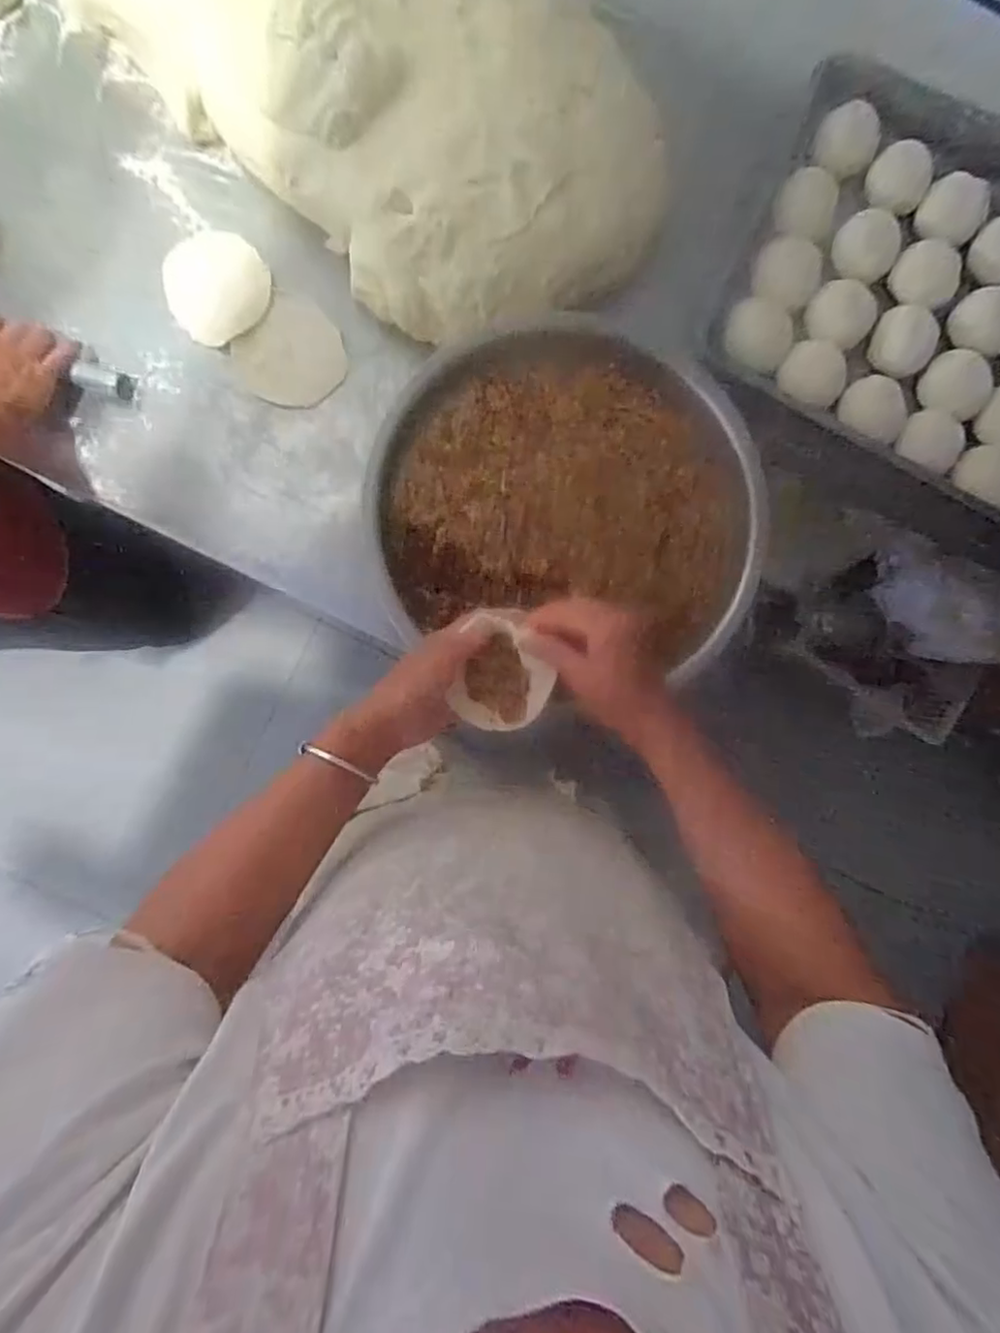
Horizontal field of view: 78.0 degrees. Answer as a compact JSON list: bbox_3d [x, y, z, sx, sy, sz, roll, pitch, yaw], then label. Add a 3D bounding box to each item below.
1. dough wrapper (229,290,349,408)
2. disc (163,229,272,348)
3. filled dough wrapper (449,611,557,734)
[{"bbox_3d":[-0.231,-0.347,0.690,0.110,0.006,0.115,41,87,-2],"label":"dough wrapper"},{"bbox_3d":[-0.313,-0.422,0.682,0.112,0.009,0.116,0,89,-4],"label":"disc"},{"bbox_3d":[0.006,0.007,0.508,0.071,0.033,0.092,24,87,-3],"label":"filled dough wrapper"}]

